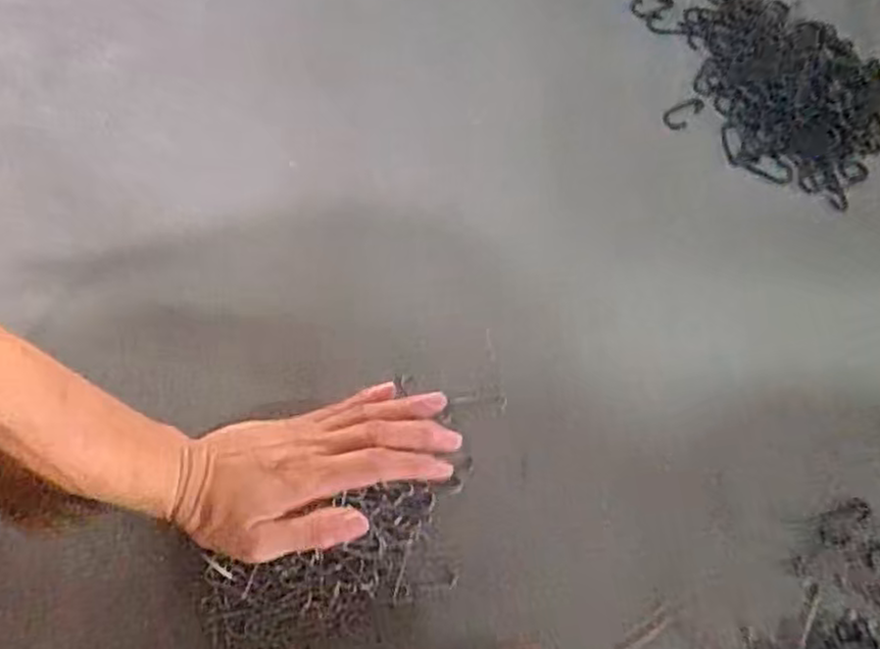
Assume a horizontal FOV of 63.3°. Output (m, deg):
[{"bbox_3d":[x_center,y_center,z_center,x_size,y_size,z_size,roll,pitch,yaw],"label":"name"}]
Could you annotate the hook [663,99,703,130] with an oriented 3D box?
[{"bbox_3d":[0.186,-0.159,0.542,0.033,0.006,0.017,-26,71,-13],"label":"hook"}]

